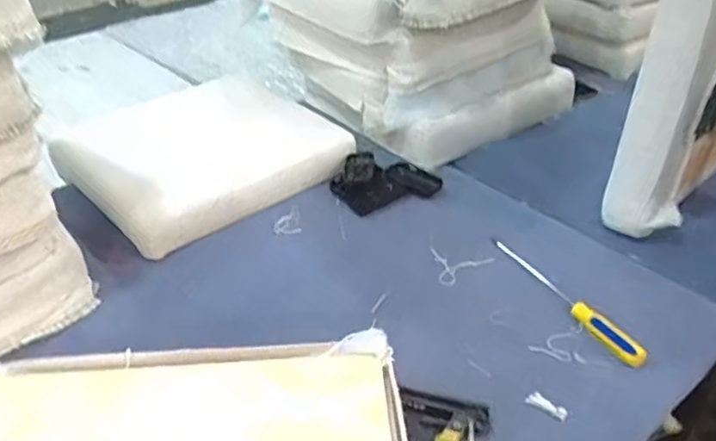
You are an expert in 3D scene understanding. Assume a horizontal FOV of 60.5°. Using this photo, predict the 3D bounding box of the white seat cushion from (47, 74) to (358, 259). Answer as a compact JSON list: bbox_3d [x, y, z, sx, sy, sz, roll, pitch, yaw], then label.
[{"bbox_3d":[-0.310,-0.144,1.169,0.406,0.099,0.422,-29,45,-34],"label":"white seat cushion"}]

